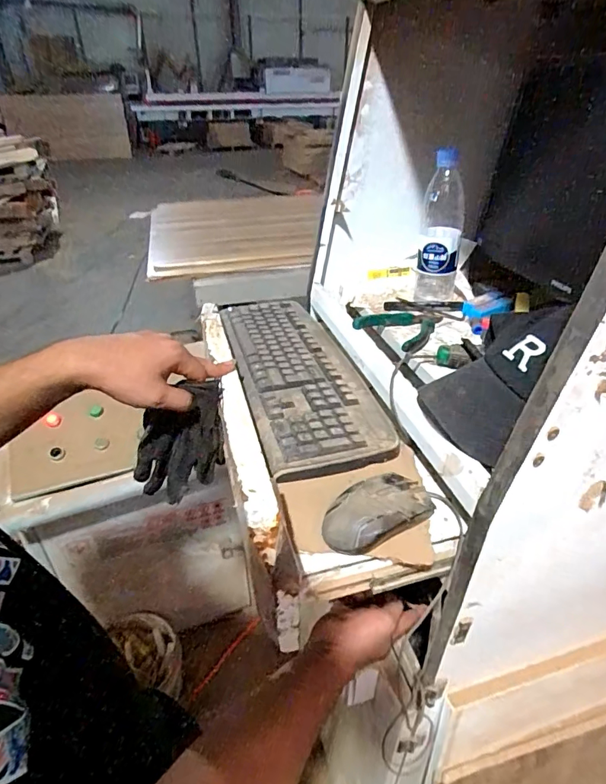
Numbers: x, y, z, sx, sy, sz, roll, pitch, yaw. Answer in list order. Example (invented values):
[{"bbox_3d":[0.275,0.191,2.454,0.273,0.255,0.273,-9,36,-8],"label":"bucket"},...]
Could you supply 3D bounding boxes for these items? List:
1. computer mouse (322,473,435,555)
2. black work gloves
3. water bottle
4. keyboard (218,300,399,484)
[{"bbox_3d":[0.070,0.110,0.433,0.112,0.030,0.054,-21,38,-26],"label":"computer mouse"},{"bbox_3d":[-0.151,0.060,0.554,0.113,0.145,0.040,-13,36,-16],"label":"black work gloves"},{"bbox_3d":[0.219,-0.254,0.719,0.065,0.212,0.072,8,35,14],"label":"water bottle"},{"bbox_3d":[-0.017,-0.039,0.669,0.154,0.021,0.439,-10,35,-12],"label":"keyboard"}]

